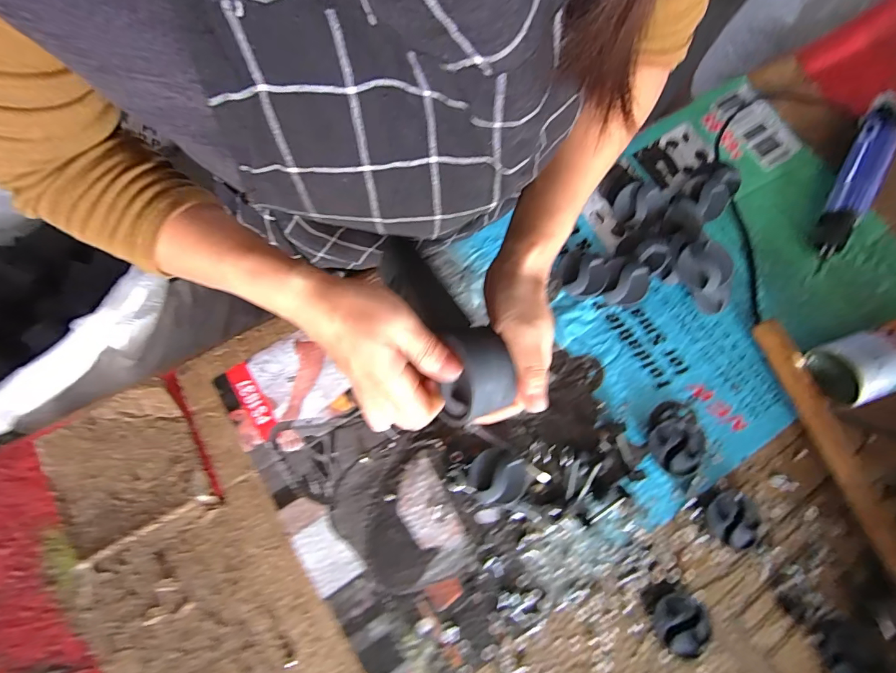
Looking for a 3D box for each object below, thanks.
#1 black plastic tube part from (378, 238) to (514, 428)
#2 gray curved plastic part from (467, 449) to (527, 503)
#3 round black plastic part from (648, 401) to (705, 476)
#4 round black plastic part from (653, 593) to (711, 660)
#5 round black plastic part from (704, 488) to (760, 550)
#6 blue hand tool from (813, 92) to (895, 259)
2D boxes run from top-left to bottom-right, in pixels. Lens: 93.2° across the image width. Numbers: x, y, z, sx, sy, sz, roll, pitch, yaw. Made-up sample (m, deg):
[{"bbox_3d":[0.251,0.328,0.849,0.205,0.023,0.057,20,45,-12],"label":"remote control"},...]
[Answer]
[{"bbox_3d":[-0.004,-0.012,0.323,0.063,0.039,0.155,-28,57,-8],"label":"black plastic tube part"},{"bbox_3d":[0.051,0.142,0.428,0.058,0.025,0.052,5,76,0],"label":"gray curved plastic part"},{"bbox_3d":[0.243,0.107,0.451,0.061,0.020,0.074,7,76,0],"label":"round black plastic part"},{"bbox_3d":[0.225,0.279,0.409,0.050,0.020,0.054,0,76,-2],"label":"round black plastic part"},{"bbox_3d":[0.295,0.187,0.434,0.051,0.022,0.058,-42,81,-11],"label":"round black plastic part"},{"bbox_3d":[0.515,-0.198,0.533,0.055,0.042,0.244,33,77,6],"label":"blue hand tool"}]

